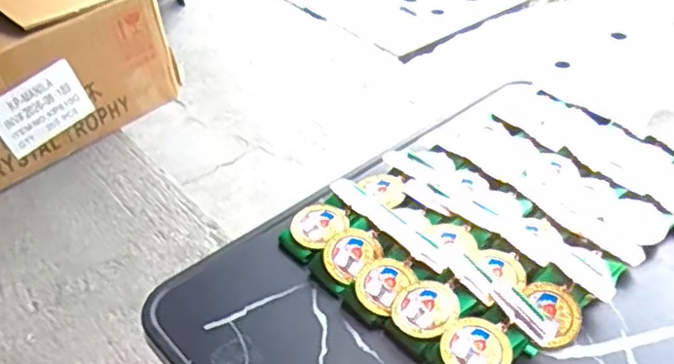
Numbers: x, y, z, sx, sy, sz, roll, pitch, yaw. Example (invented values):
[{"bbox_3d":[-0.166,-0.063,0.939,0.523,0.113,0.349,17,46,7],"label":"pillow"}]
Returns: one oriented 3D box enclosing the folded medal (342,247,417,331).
[{"bbox_3d":[0.028,0.063,0.413,0.031,0.011,0.052,28,53,28],"label":"folded medal"}]

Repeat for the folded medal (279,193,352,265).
[{"bbox_3d":[-0.013,0.030,0.453,0.050,0.012,0.038,-35,53,-27],"label":"folded medal"}]

